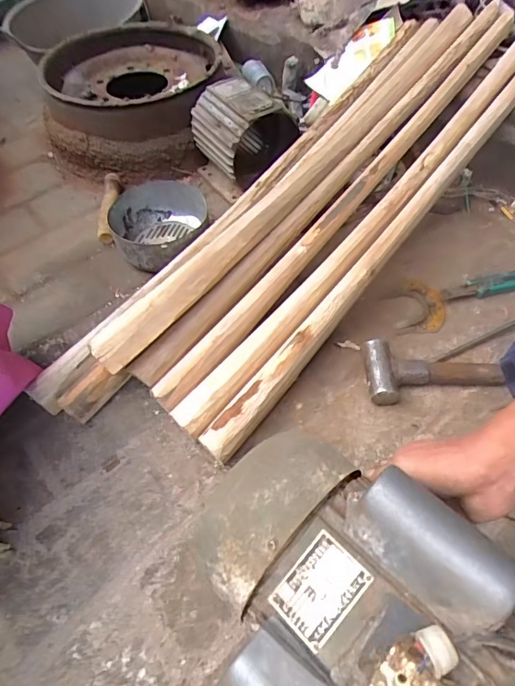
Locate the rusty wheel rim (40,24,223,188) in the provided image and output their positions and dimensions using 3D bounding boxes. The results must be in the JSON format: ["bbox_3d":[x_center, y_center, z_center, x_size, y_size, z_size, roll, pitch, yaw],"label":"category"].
[{"bbox_3d":[-0.285,-0.564,1.012,0.399,0.148,0.438,-8,55,-2],"label":"rusty wheel rim"}]

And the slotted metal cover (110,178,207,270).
[{"bbox_3d":[-0.178,-0.209,0.805,0.174,0.075,0.184,-10,55,-3],"label":"slotted metal cover"}]

